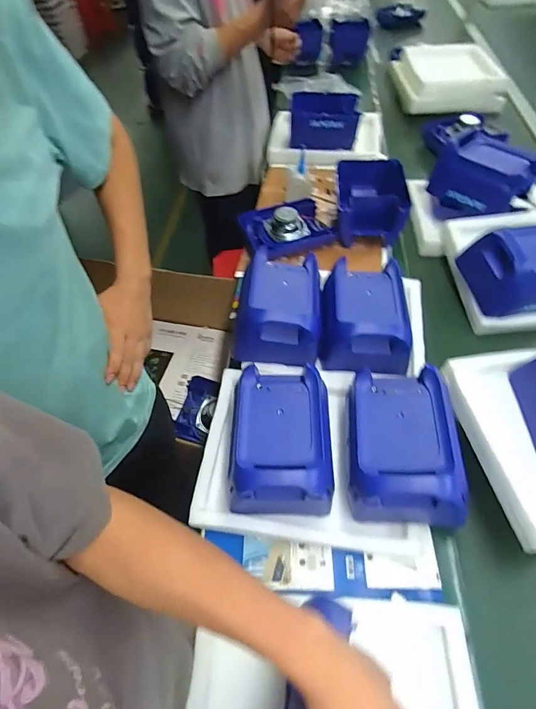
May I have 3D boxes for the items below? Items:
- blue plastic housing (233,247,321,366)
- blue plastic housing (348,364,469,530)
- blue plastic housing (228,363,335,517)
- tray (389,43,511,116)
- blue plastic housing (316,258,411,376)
[{"bbox_3d":[0.032,-0.095,0.764,0.134,0.112,0.217,2,56,3],"label":"blue plastic housing"},{"bbox_3d":[0.205,0.134,0.597,0.156,0.123,0.215,2,56,3],"label":"blue plastic housing"},{"bbox_3d":[0.023,0.129,0.624,0.155,0.108,0.219,0,56,1],"label":"blue plastic housing"},{"bbox_3d":[0.645,-0.990,1.398,0.313,0.120,0.313,-5,56,-2],"label":"tray"},{"bbox_3d":[0.184,-0.076,0.755,0.163,0.102,0.219,0,56,2],"label":"blue plastic housing"}]

